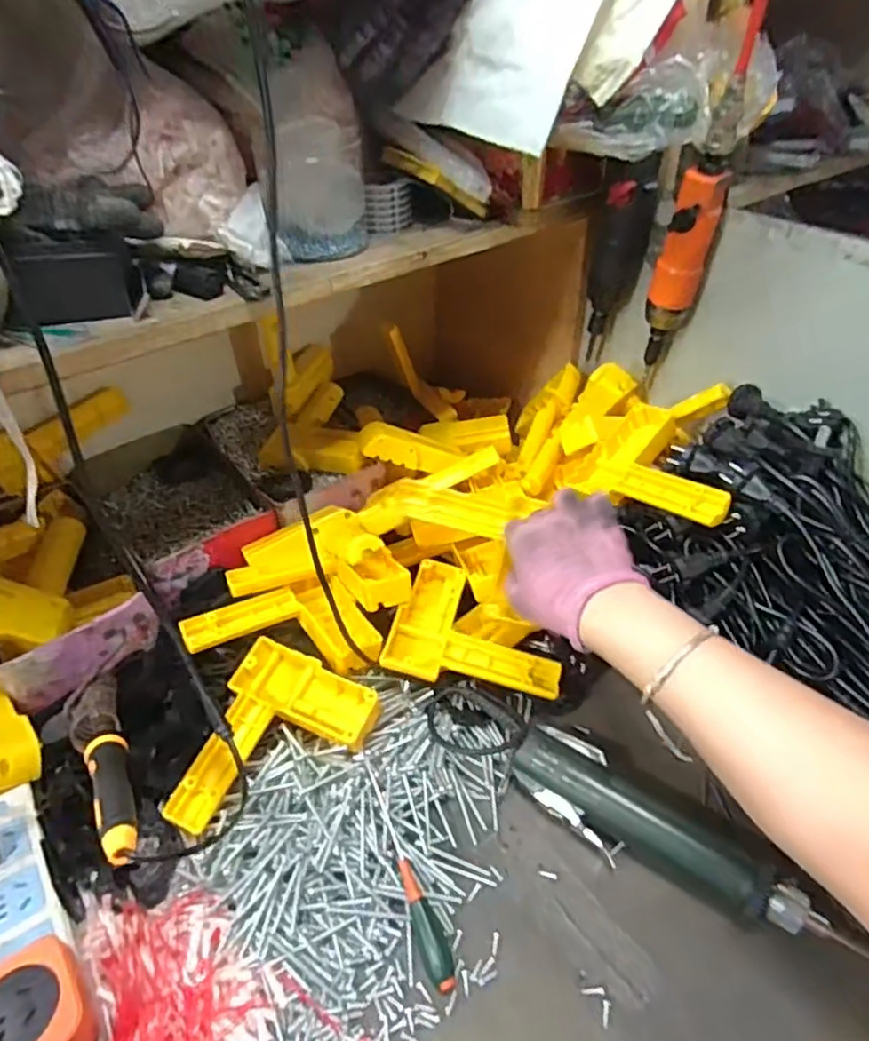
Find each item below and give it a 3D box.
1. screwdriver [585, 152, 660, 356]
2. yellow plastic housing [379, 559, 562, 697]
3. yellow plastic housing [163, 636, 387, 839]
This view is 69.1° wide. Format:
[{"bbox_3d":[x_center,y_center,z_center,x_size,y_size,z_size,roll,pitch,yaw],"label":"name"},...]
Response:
[{"bbox_3d":[0.181,-0.250,0.633,0.054,0.192,0.063,9,41,11],"label":"screwdriver"},{"bbox_3d":[0.039,0.101,0.543,0.142,0.042,0.112,10,42,12],"label":"yellow plastic housing"},{"bbox_3d":[-0.119,0.166,0.471,0.112,0.033,0.142,16,43,19],"label":"yellow plastic housing"}]

